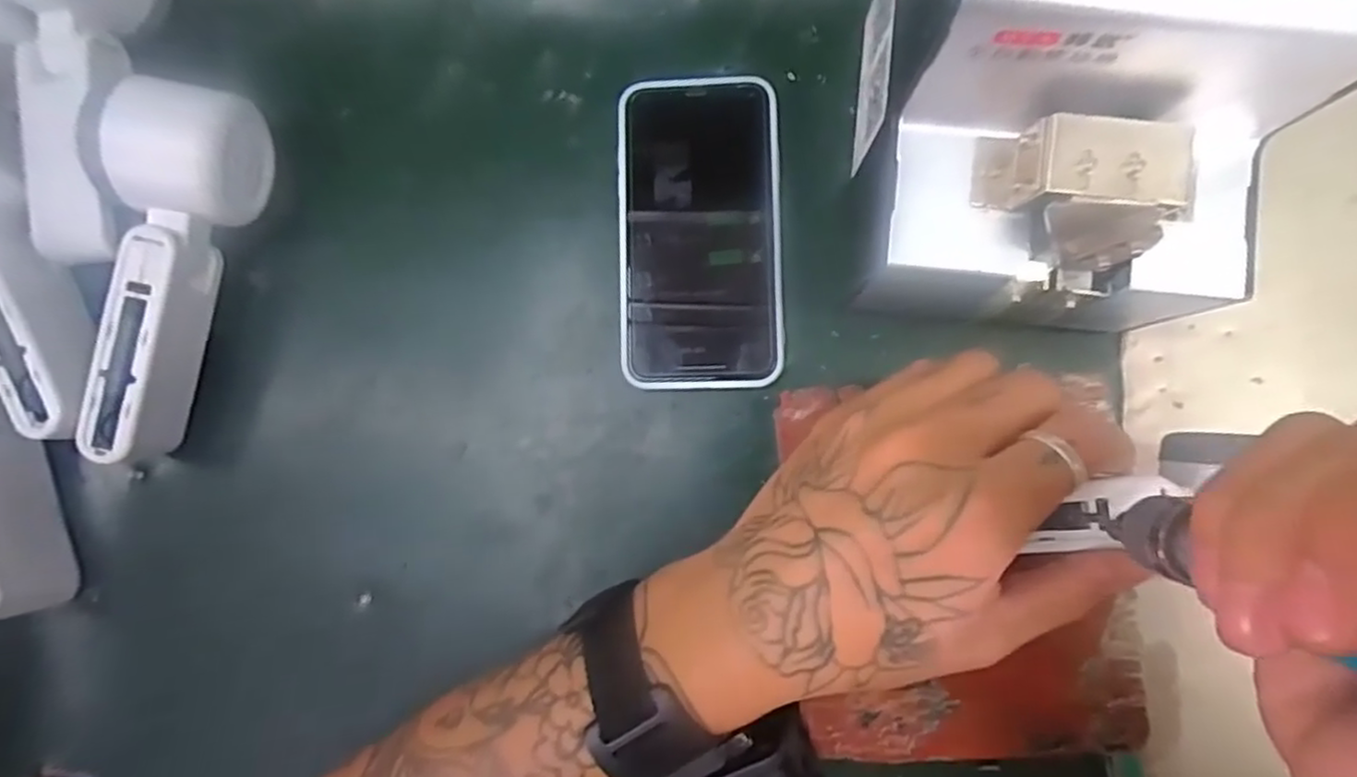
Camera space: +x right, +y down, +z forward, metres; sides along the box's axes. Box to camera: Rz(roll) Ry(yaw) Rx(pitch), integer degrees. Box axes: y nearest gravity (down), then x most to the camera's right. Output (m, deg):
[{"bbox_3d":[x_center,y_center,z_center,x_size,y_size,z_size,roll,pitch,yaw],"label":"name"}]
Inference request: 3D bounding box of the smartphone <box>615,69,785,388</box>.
[{"bbox_3d":[0.010,-0.072,0.320,0.074,0.010,0.143,-2,86,4],"label":"smartphone"}]

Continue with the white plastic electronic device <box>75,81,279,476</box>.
[{"bbox_3d":[-0.221,-0.050,0.304,0.040,0.056,0.162,6,84,4],"label":"white plastic electronic device"}]

